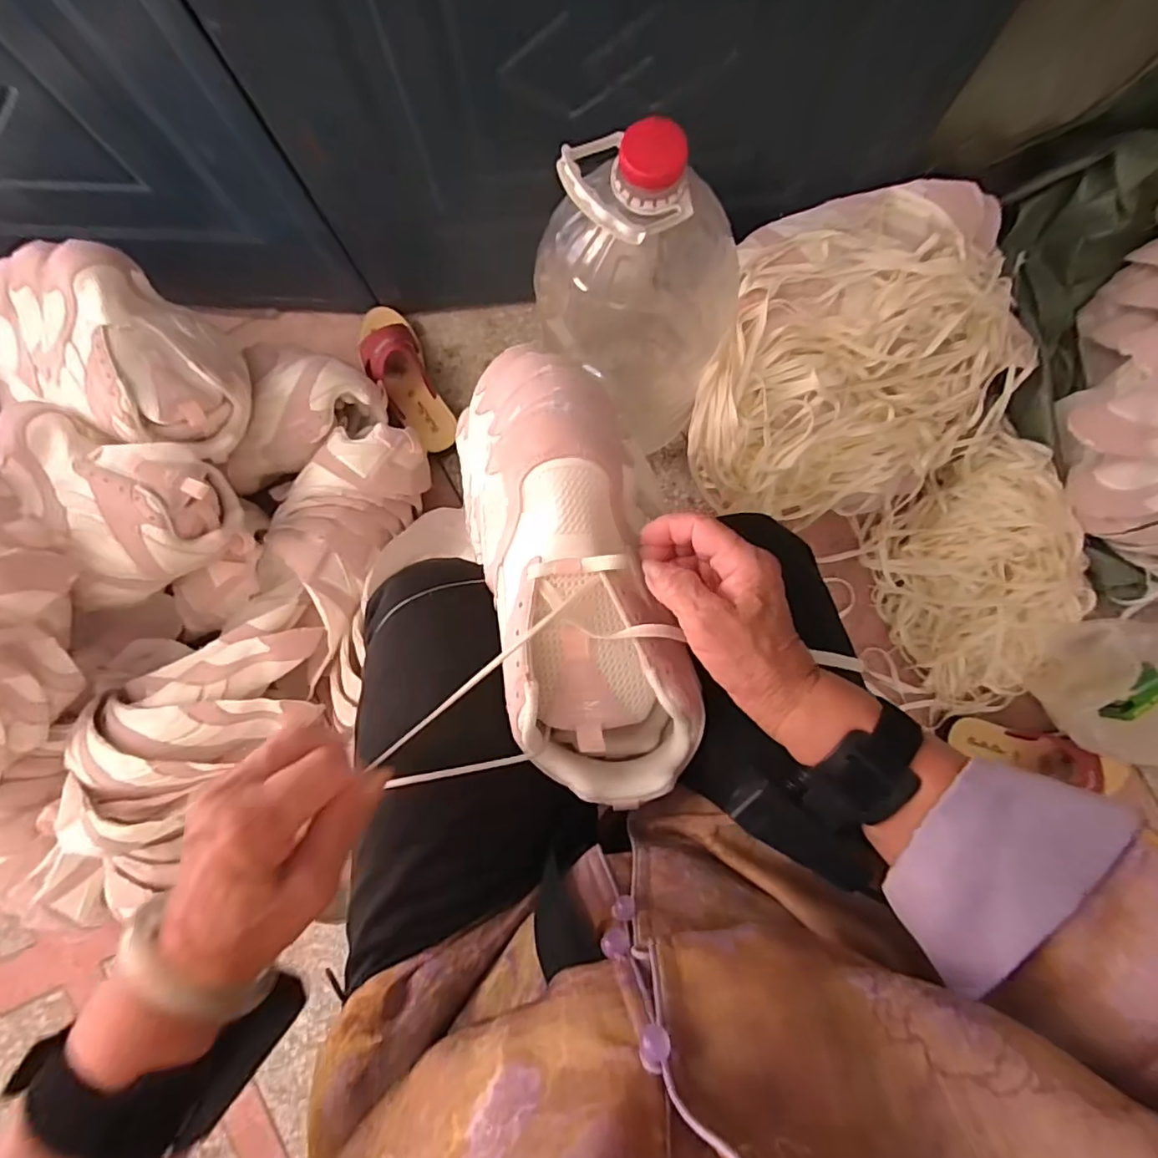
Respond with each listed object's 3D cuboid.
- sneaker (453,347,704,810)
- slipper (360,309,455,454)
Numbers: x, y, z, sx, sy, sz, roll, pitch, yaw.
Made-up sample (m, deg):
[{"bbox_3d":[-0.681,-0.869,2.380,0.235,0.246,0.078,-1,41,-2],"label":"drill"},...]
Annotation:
[{"bbox_3d":[-0.004,-0.017,0.376,0.114,0.116,0.301,-14,87,0],"label":"sneaker"},{"bbox_3d":[-0.242,-0.277,0.781,0.078,0.066,0.223,-25,85,-1],"label":"slipper"}]

